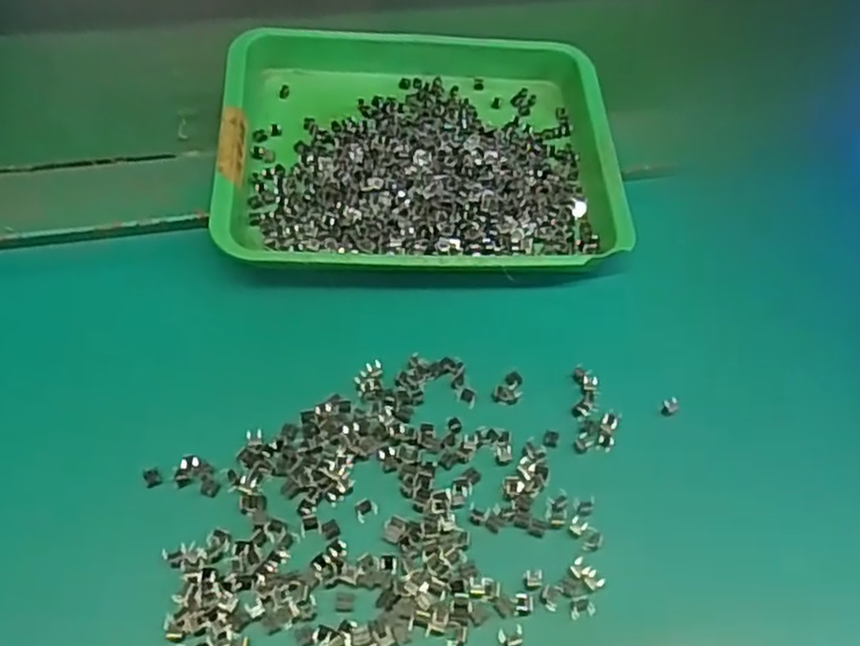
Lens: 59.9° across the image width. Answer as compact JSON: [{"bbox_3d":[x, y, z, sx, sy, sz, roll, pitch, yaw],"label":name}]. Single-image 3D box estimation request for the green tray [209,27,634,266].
[{"bbox_3d":[-0.006,-0.102,0.423,0.211,0.035,0.180,-1,54,-6],"label":"green tray"}]

